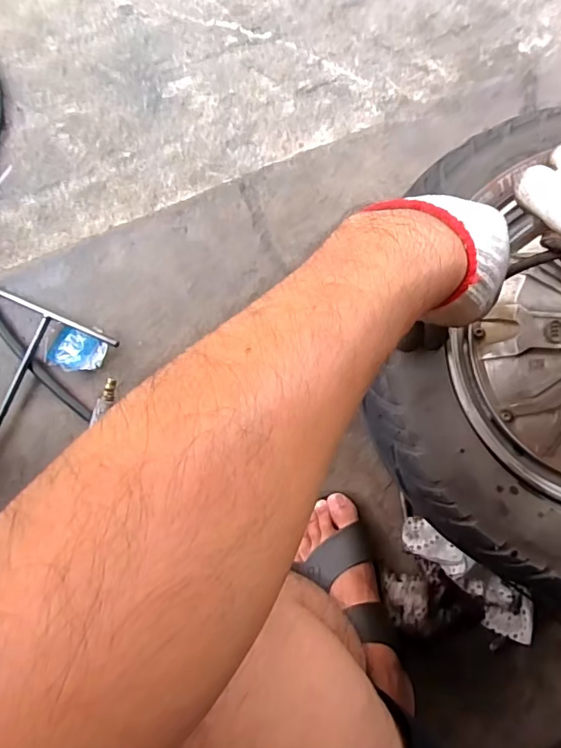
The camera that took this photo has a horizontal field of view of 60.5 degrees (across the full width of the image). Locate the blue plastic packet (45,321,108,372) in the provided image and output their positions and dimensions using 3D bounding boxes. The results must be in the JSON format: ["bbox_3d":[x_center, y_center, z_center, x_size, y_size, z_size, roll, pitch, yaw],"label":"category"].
[{"bbox_3d":[-0.246,-0.027,0.577,0.068,0.013,0.048,19,84,4],"label":"blue plastic packet"}]

